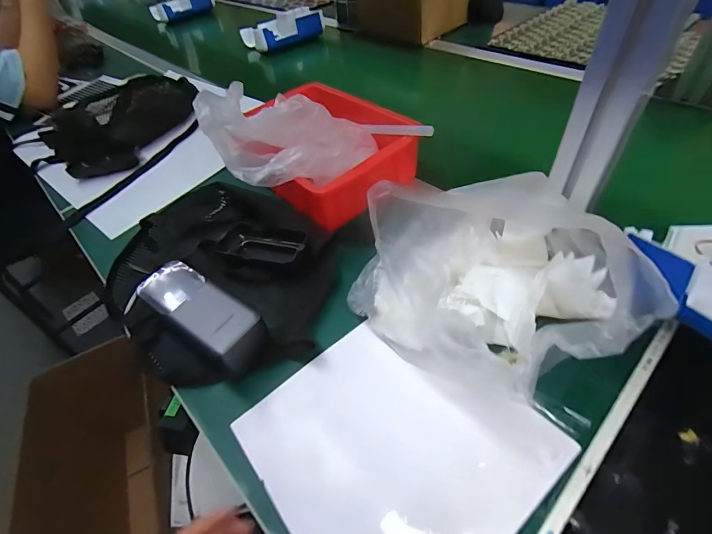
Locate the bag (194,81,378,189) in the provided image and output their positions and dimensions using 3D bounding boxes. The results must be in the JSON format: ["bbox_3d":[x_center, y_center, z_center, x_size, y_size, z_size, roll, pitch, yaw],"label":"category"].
[{"bbox_3d":[-0.065,-0.141,0.411,0.209,0.070,0.097,-4,44,-32],"label":"bag"}]

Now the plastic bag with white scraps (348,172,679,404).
[{"bbox_3d":[0.114,0.010,0.319,0.222,0.109,0.145,-3,49,5],"label":"plastic bag with white scraps"}]

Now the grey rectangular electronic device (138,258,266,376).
[{"bbox_3d":[-0.147,0.042,0.348,0.131,0.049,0.052,24,56,25],"label":"grey rectangular electronic device"}]

